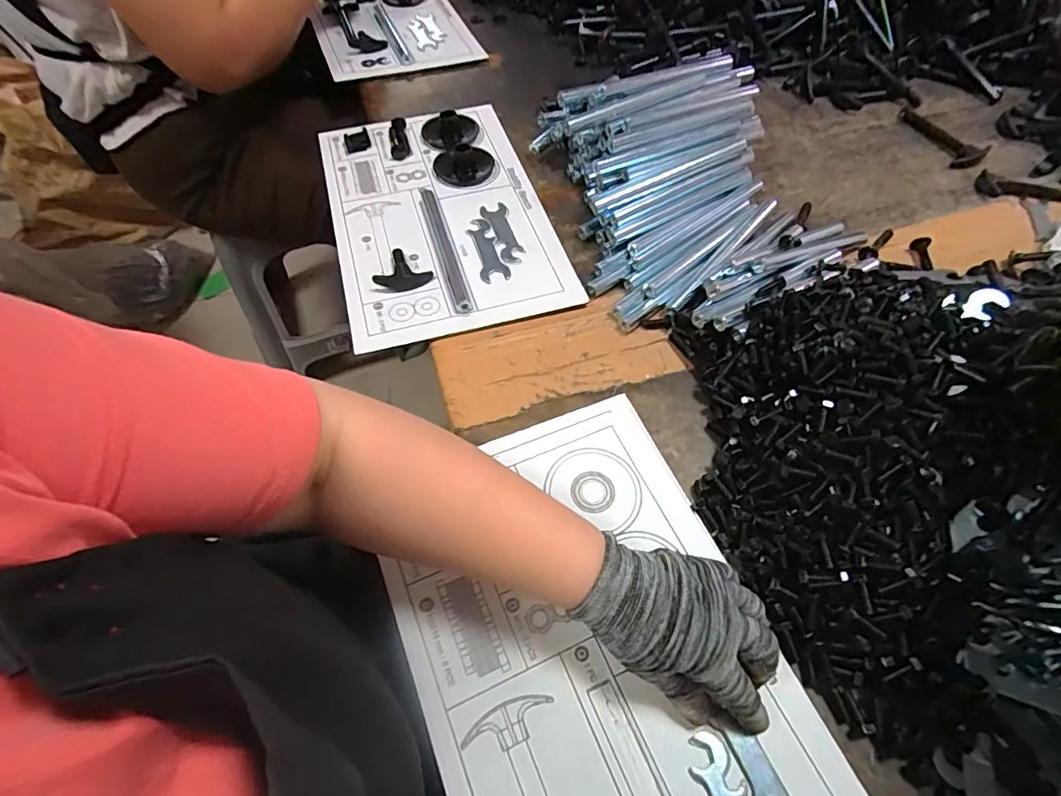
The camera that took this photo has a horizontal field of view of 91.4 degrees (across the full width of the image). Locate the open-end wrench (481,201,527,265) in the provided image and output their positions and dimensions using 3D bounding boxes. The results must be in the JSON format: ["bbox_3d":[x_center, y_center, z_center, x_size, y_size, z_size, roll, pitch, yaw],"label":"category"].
[{"bbox_3d":[-0.027,-0.177,0.552,0.028,0.004,0.095,-15,61,-13],"label":"open-end wrench"}]

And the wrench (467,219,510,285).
[{"bbox_3d":[-0.047,-0.155,0.538,0.029,0.004,0.093,-15,61,-12],"label":"wrench"}]

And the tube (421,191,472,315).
[{"bbox_3d":[-0.090,-0.159,0.535,0.016,0.009,0.190,-14,61,-12],"label":"tube"}]

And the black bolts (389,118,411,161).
[{"bbox_3d":[-0.161,-0.316,0.632,0.023,0.012,0.074,-8,60,-9],"label":"black bolts"}]

